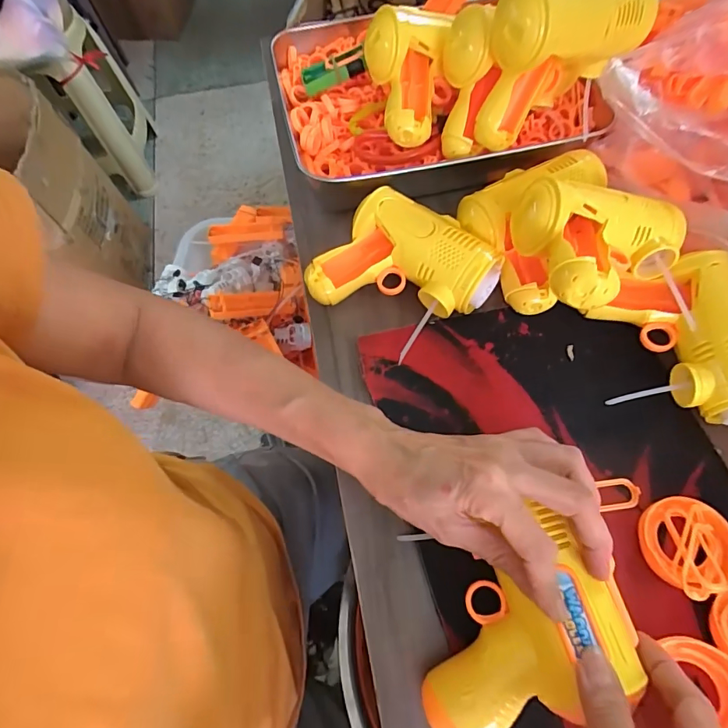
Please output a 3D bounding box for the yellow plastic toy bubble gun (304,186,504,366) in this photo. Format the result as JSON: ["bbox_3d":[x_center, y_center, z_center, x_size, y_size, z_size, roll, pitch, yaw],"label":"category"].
[{"bbox_3d":[0.032,-0.075,0.371,0.127,0.055,0.119,40,72,18],"label":"yellow plastic toy bubble gun"}]

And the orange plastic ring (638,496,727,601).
[{"bbox_3d":[0.213,0.116,0.290,0.059,0.016,0.055,-1,64,2],"label":"orange plastic ring"}]

